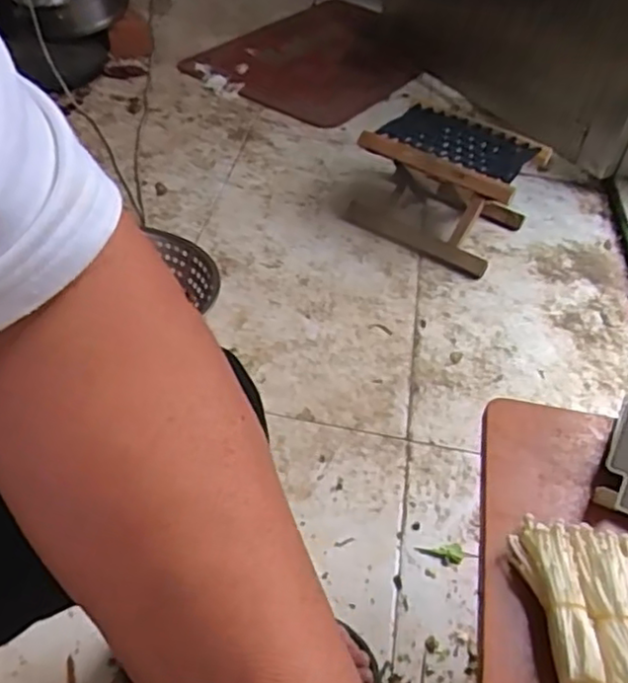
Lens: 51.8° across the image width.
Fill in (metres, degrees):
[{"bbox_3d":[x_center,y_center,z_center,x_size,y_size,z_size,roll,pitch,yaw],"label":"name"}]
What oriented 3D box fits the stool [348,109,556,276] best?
[{"bbox_3d":[0.233,-0.281,1.170,0.273,0.177,0.205,30,51,21],"label":"stool"}]

